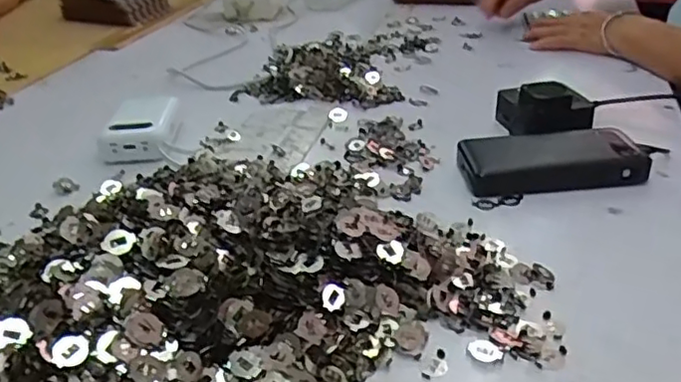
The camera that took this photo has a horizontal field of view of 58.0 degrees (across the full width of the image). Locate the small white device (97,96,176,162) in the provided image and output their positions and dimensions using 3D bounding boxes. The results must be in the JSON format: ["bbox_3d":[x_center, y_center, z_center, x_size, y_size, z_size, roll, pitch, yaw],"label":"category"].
[{"bbox_3d":[-0.210,-0.066,0.648,0.074,0.035,0.113,-5,31,-2],"label":"small white device"}]

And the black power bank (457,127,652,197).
[{"bbox_3d":[0.190,-0.027,0.551,0.159,0.030,0.071,-4,31,-1],"label":"black power bank"}]

